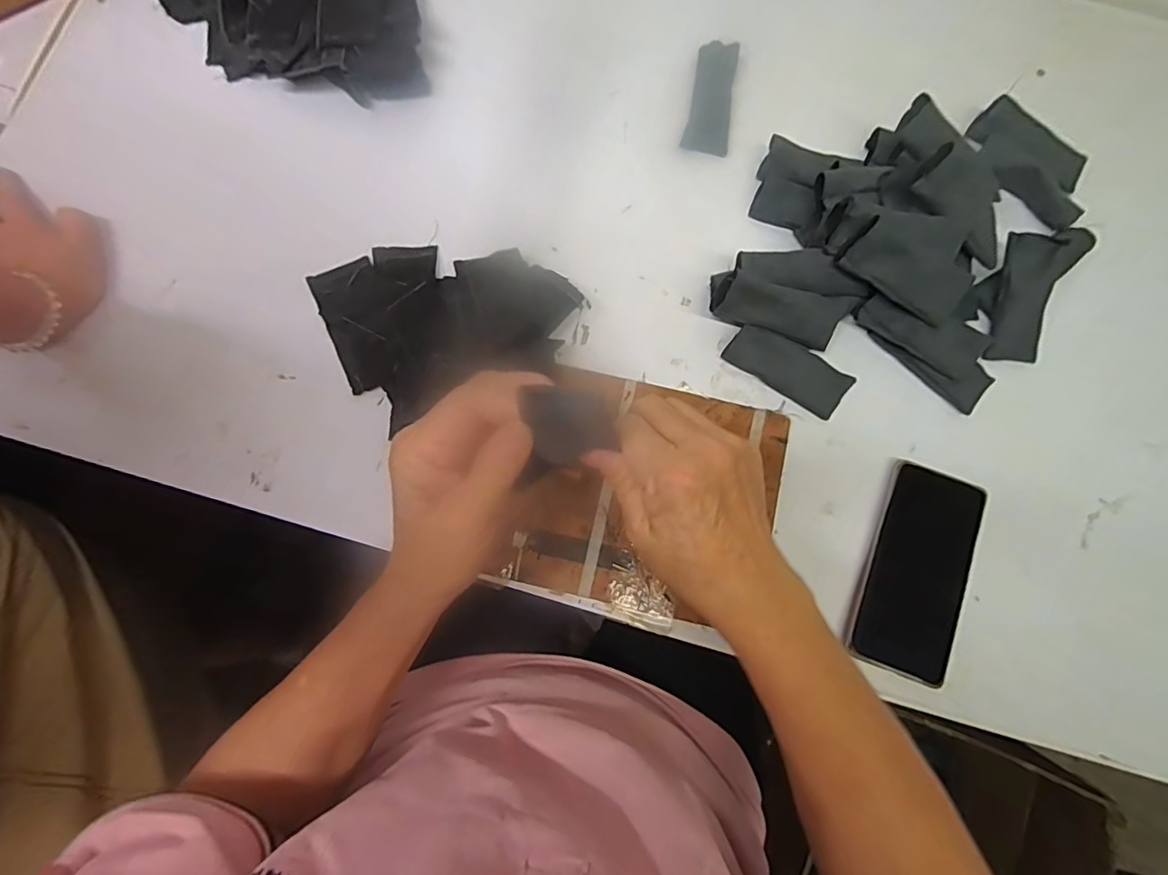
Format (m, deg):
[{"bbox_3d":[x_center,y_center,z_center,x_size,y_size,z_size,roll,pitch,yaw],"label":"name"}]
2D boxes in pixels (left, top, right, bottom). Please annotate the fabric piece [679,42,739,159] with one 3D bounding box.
[{"bbox_3d":[0.119,-0.311,0.471,0.040,0.018,0.100,12,80,2],"label":"fabric piece"}]

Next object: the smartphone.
[{"bbox_3d":[0.263,0.104,0.405,0.076,0.010,0.161,21,80,4],"label":"smartphone"}]

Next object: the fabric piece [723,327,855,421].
[{"bbox_3d":[0.171,-0.058,0.431,0.102,0.015,0.043,31,81,5],"label":"fabric piece"}]

